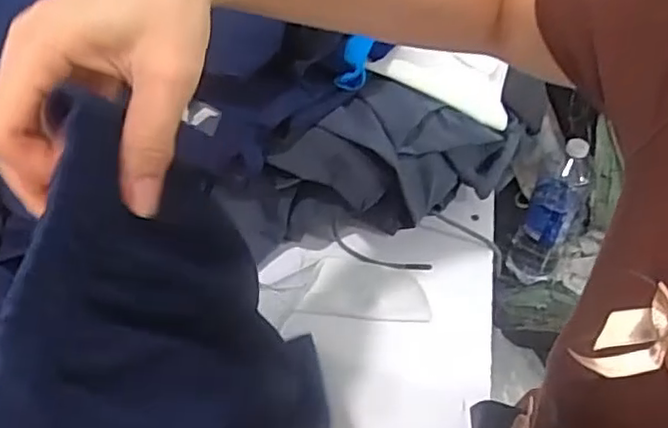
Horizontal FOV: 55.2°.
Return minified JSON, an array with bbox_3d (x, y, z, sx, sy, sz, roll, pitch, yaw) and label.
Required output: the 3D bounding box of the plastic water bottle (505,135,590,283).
[{"bbox_3d":[0.382,-0.005,1.106,0.090,0.308,0.109,26,59,20],"label":"plastic water bottle"}]

